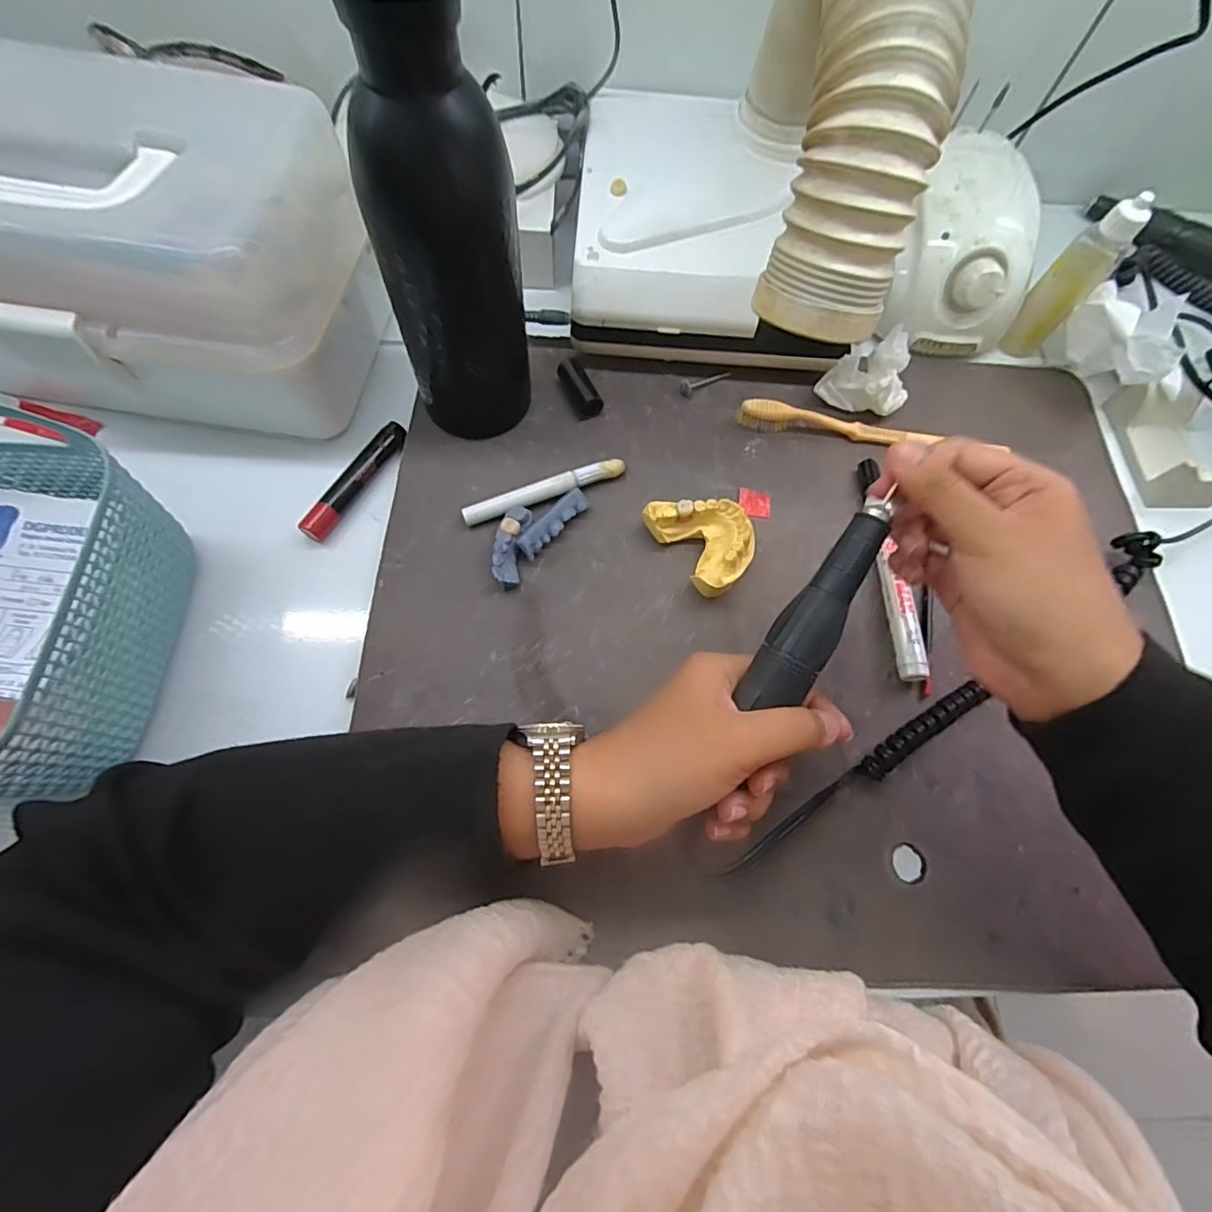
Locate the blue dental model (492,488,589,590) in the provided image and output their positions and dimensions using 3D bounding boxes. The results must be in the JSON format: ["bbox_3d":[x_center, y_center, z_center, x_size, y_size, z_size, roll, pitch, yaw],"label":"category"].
[{"bbox_3d":[-0.045,-0.046,0.337,0.030,0.017,0.075,37,72,11],"label":"blue dental model"}]

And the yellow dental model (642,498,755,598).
[{"bbox_3d":[0.060,-0.039,0.336,0.048,0.027,0.065,-32,74,-13],"label":"yellow dental model"}]

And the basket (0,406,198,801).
[{"bbox_3d":[-0.283,0.004,0.266,0.119,0.078,0.165,0,69,-2],"label":"basket"}]

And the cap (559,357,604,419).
[{"bbox_3d":[-0.017,-0.150,0.383,0.019,0.017,0.042,-24,72,-11],"label":"cap"}]

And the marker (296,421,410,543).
[{"bbox_3d":[-0.153,-0.079,0.344,0.012,0.014,0.090,28,71,8],"label":"marker"}]

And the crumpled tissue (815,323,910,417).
[{"bbox_3d":[0.178,-0.156,0.375,0.056,0.052,0.033,23,70,6],"label":"crumpled tissue"}]

